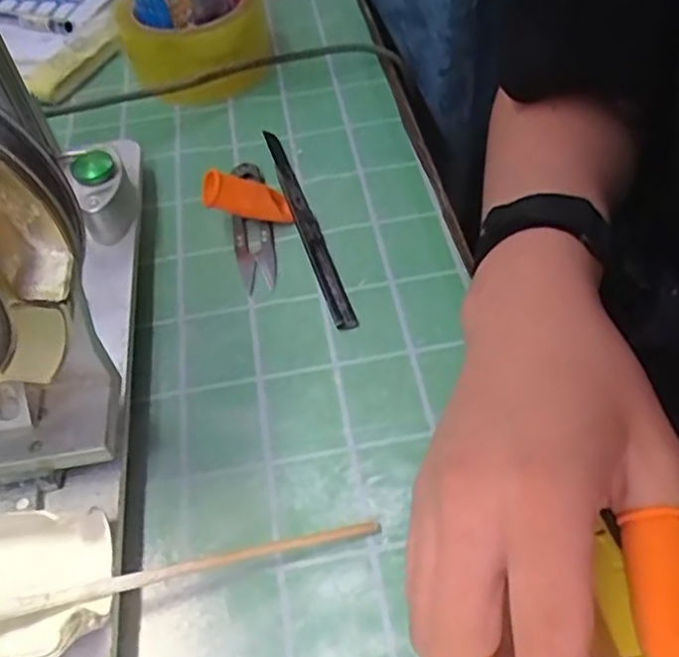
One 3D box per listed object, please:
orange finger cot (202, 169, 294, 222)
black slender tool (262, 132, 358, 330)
[{"bbox_3d":[-0.052,-0.074,0.400,0.059,0.019,0.013,9,36,-43],"label":"orange finger cot"},{"bbox_3d":[-0.021,-0.064,0.401,0.013,0.014,0.158,-16,51,-8],"label":"black slender tool"}]

